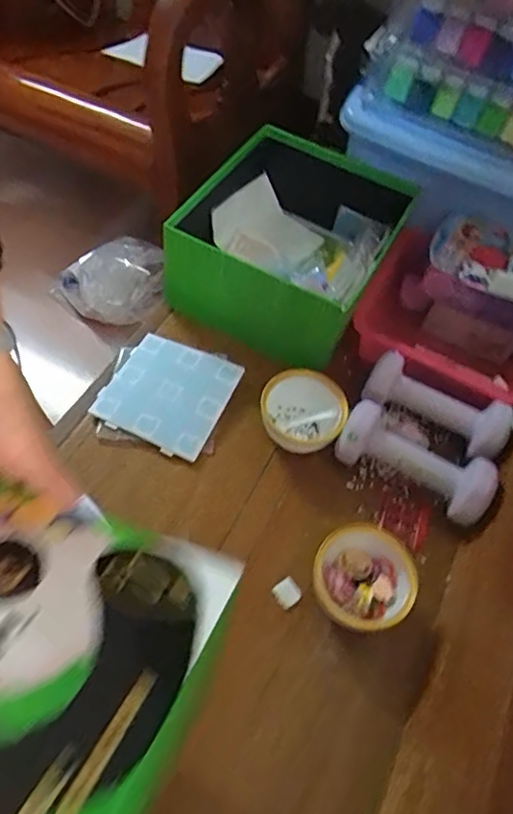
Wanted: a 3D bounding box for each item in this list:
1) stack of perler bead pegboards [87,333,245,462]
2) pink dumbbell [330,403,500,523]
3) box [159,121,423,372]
[{"bbox_3d":[-0.109,-0.017,0.680,0.140,0.020,0.140,22,57,10],"label":"stack of perler bead pegboards"},{"bbox_3d":[0.181,0.062,0.627,0.177,0.055,0.067,23,57,11],"label":"pink dumbbell"},{"bbox_3d":[0.044,-0.232,0.763,0.256,0.149,0.315,27,58,14],"label":"box"}]

